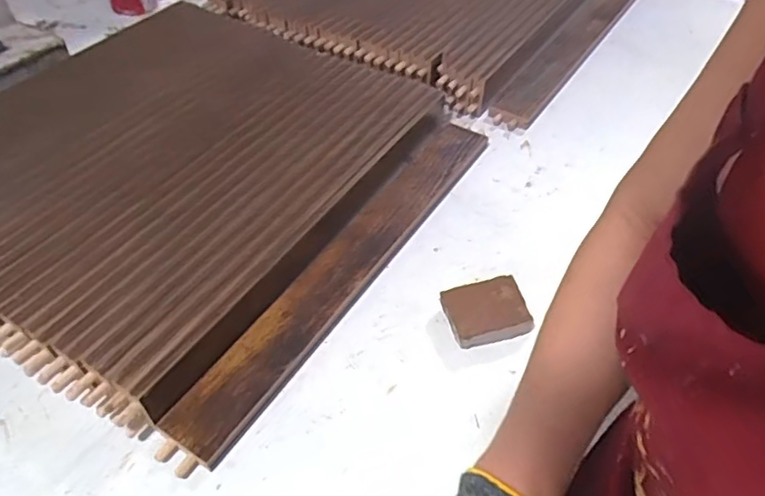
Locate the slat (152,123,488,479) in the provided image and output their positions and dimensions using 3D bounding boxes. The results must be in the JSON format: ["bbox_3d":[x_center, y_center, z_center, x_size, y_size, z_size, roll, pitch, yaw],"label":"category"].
[{"bbox_3d":[-0.029,0.009,0.544,0.064,0.020,0.452,26,53,22],"label":"slat"}]

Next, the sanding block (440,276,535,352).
[{"bbox_3d":[0.089,0.056,0.498,0.069,0.027,0.048,-11,49,-10],"label":"sanding block"}]

